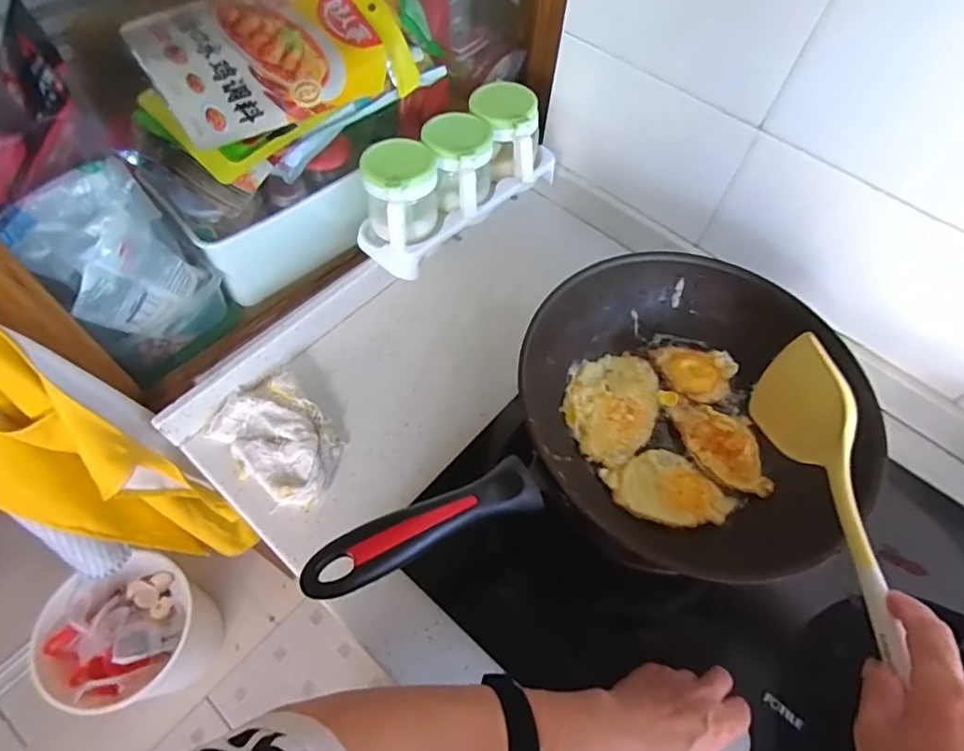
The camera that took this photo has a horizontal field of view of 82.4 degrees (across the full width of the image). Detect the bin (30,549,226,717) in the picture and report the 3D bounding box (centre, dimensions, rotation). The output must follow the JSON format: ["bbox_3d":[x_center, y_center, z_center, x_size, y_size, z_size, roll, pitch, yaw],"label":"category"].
[{"bbox_3d":[-0.643,0.515,1.040,0.235,0.284,0.255,1,59,-3],"label":"bin"}]

